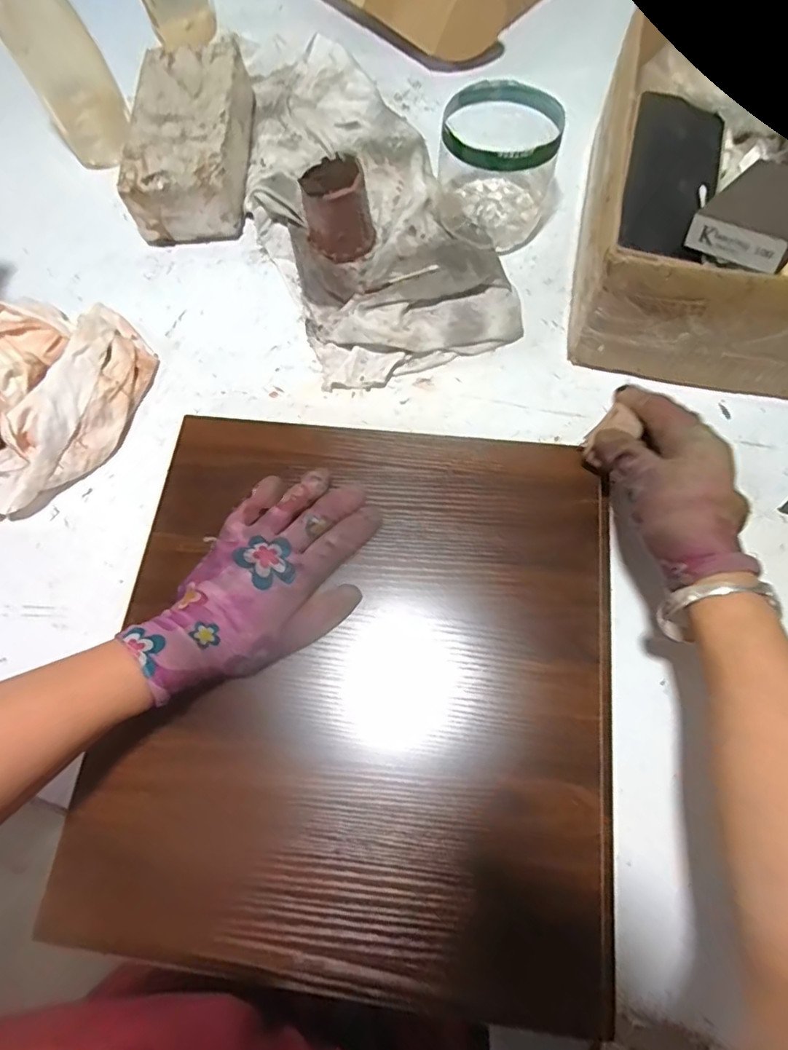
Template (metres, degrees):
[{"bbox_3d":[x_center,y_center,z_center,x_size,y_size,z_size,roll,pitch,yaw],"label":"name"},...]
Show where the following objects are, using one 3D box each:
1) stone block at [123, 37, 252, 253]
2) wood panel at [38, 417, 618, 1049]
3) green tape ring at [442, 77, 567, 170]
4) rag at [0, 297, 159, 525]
[{"bbox_3d":[-0.208,-0.391,0.573,0.109,0.077,0.199,-1,69,-1],"label":"stone block"},{"bbox_3d":[-0.023,0.101,0.388,0.345,0.023,0.366,7,69,2],"label":"wood panel"},{"bbox_3d":[0.094,-0.344,0.476,0.102,0.018,0.096,-1,71,4],"label":"green tape ring"},{"bbox_3d":[-0.315,-0.109,0.478,0.213,0.067,0.150,-39,74,-14],"label":"rag"}]

